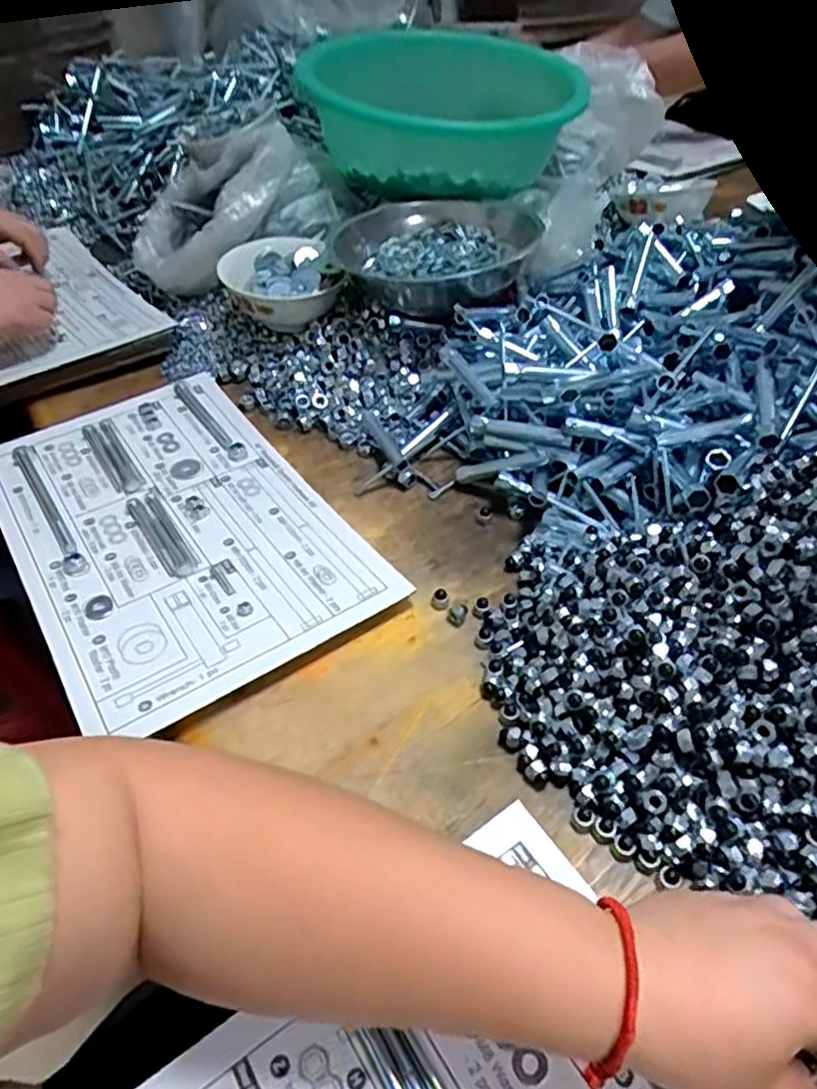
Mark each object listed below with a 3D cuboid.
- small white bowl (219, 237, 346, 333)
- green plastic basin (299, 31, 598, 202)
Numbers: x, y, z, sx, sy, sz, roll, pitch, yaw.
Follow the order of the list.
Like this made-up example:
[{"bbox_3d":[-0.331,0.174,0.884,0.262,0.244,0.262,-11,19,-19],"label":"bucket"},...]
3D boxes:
[{"bbox_3d":[-0.141,-0.286,0.767,0.122,0.060,0.124,-16,45,-14],"label":"small white bowl"},{"bbox_3d":[0.049,-0.522,0.839,0.304,0.119,0.259,6,45,7],"label":"green plastic basin"}]

